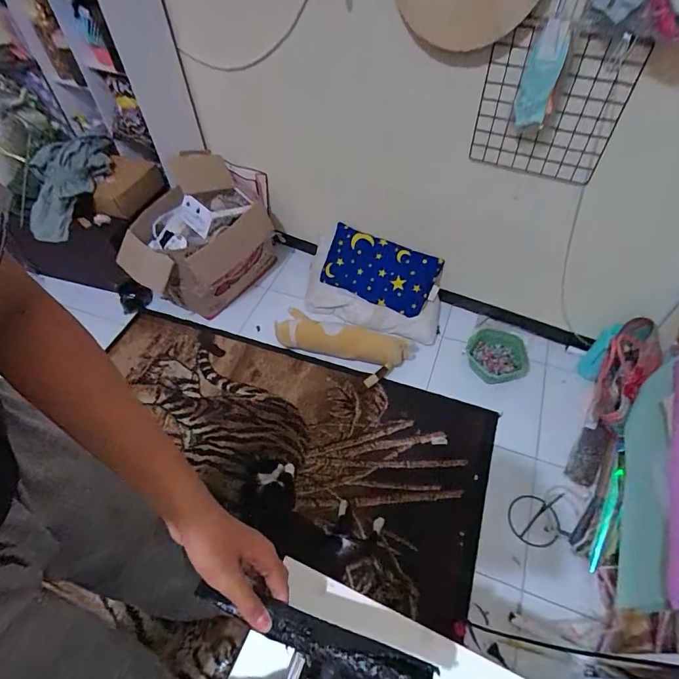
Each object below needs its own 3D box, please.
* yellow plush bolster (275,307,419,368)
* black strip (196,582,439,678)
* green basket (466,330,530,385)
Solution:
[{"bbox_3d":[0.018,-0.001,1.548,0.530,0.133,0.127,10,54,10],"label":"yellow plush bolster"},{"bbox_3d":[-0.029,0.283,0.393,0.239,0.017,0.030,10,57,17],"label":"black strip"},{"bbox_3d":[0.580,0.056,1.515,0.191,0.074,0.218,5,53,6],"label":"green basket"}]

